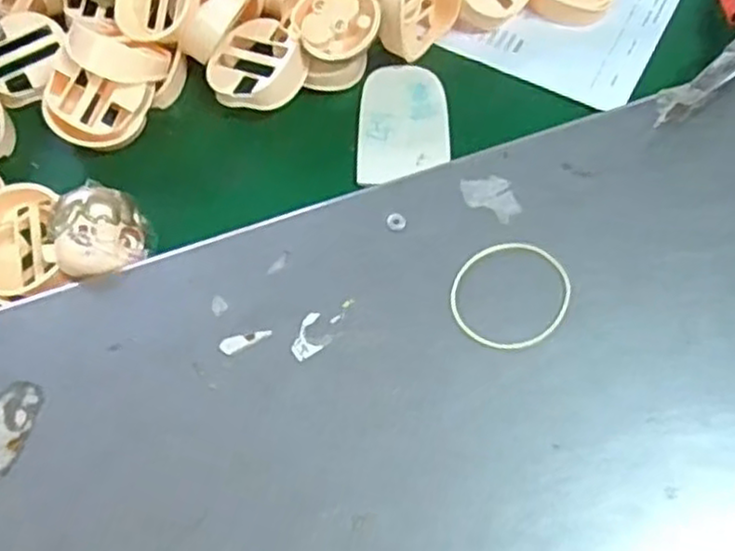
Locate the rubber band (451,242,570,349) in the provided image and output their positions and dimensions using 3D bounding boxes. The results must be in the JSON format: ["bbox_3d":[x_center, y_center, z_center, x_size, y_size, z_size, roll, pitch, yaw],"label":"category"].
[{"bbox_3d":[0.068,0.008,0.346,0.052,0.004,0.056,0,66,0],"label":"rubber band"}]

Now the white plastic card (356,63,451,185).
[{"bbox_3d":[0.021,-0.088,0.422,0.051,0.004,0.080,1,64,-1],"label":"white plastic card"}]

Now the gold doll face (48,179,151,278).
[{"bbox_3d":[-0.135,-0.019,0.370,0.044,0.038,0.045,-9,66,-4],"label":"gold doll face"}]

